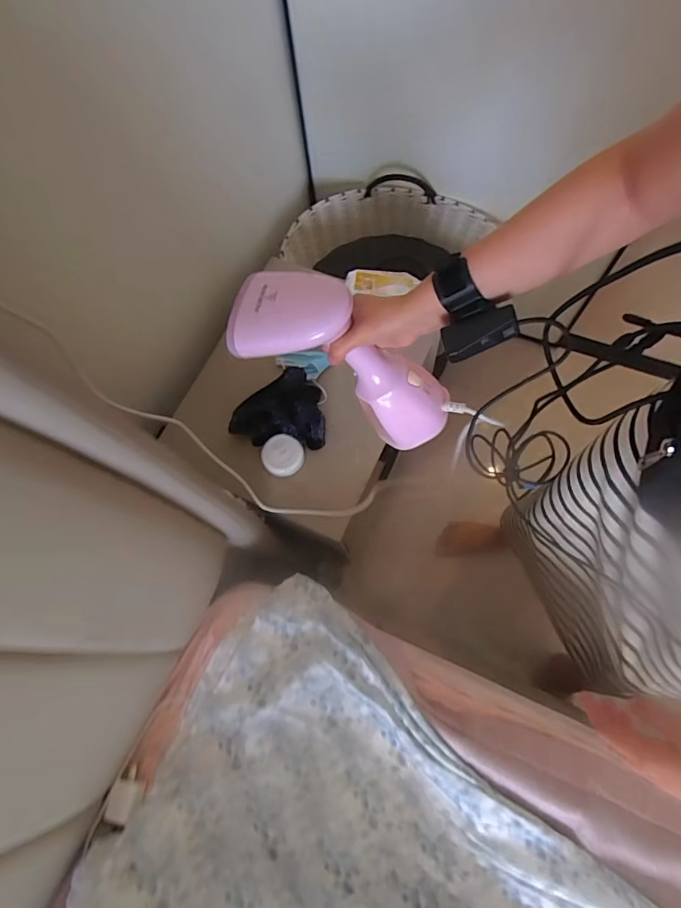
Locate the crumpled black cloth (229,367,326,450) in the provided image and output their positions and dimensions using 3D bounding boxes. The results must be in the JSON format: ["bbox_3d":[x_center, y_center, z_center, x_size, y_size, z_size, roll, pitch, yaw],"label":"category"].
[{"bbox_3d":[-0.116,-0.086,0.811,0.161,0.085,0.138,-7,69,2],"label":"crumpled black cloth"}]

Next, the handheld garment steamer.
[{"bbox_3d":[0.014,-0.111,0.563,0.115,0.286,0.093,-7,60,46],"label":"handheld garment steamer"}]

